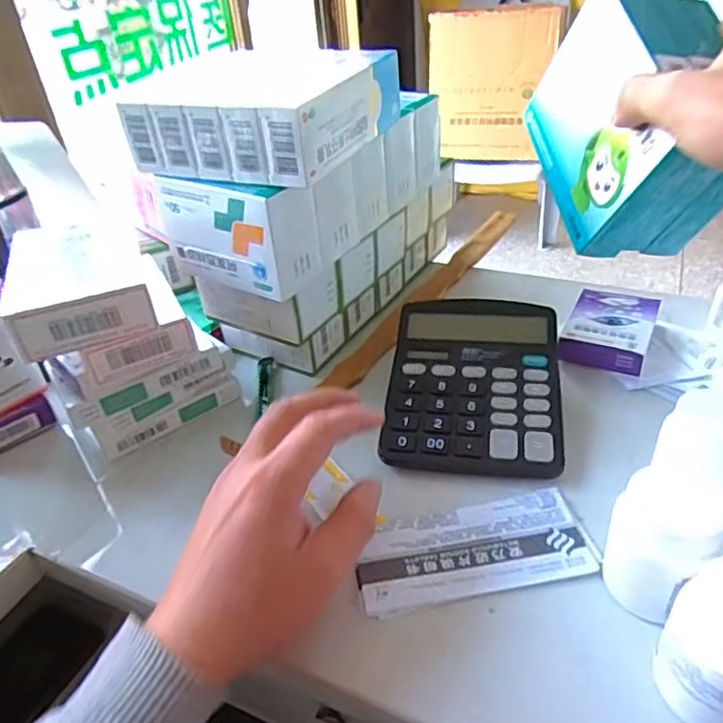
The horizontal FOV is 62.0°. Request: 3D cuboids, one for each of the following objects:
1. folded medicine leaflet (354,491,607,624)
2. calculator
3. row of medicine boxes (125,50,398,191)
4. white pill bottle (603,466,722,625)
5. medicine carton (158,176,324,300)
[{"bbox_3d":[0.061,0.104,0.334,0.127,0.006,0.056,-10,36,-6],"label":"folded medicine leaflet"},{"bbox_3d":[0.081,0.010,0.433,0.117,0.035,0.160,3,37,11],"label":"calculator"},{"bbox_3d":[-0.058,-0.165,0.392,0.125,0.049,0.140,13,40,24],"label":"row of medicine boxes"},{"bbox_3d":[0.143,0.089,0.292,0.041,0.064,0.046,-23,40,-23],"label":"white pill bottle"},{"bbox_3d":[-0.078,-0.087,0.391,0.094,0.068,0.044,17,41,27],"label":"medicine carton"}]

